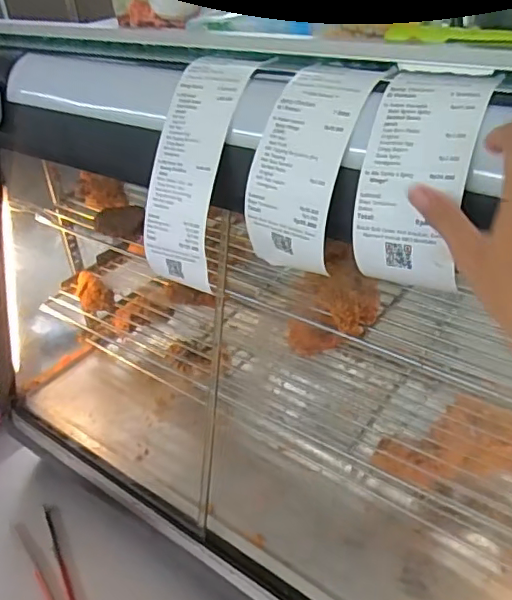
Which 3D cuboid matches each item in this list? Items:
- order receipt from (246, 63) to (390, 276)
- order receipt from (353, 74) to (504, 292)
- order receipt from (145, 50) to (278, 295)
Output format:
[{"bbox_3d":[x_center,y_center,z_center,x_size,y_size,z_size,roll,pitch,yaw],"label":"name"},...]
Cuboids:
[{"bbox_3d":[0.043,-0.114,0.485,0.081,0.178,0.048,22,12,34],"label":"order receipt"},{"bbox_3d":[0.120,-0.094,0.427,0.079,0.162,0.043,13,3,24],"label":"order receipt"},{"bbox_3d":[-0.059,-0.126,0.548,0.081,0.223,0.042,16,7,29],"label":"order receipt"}]

